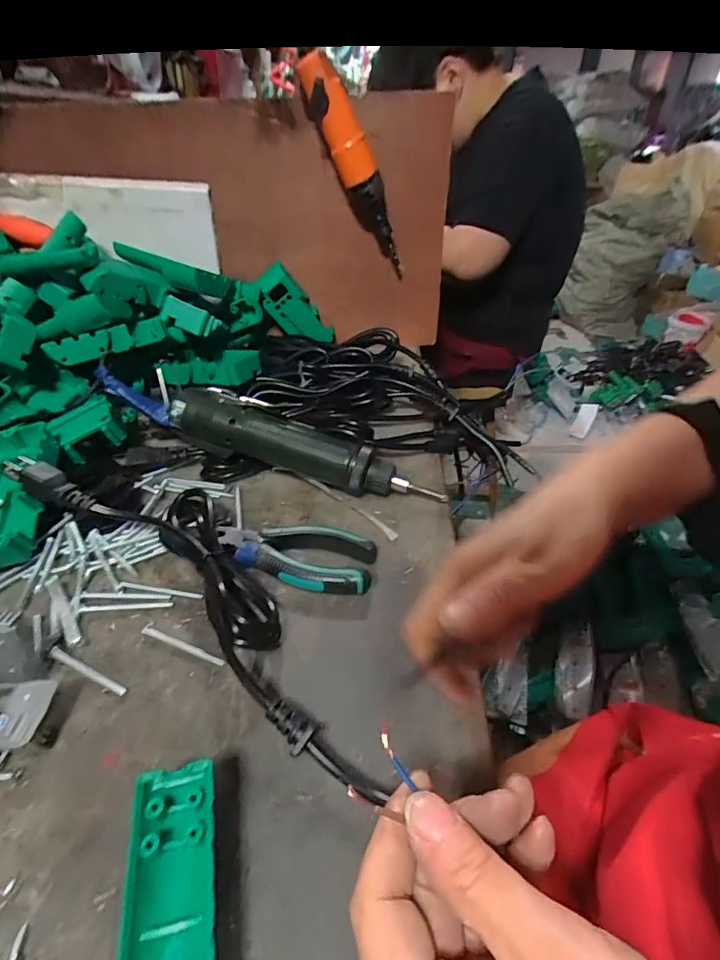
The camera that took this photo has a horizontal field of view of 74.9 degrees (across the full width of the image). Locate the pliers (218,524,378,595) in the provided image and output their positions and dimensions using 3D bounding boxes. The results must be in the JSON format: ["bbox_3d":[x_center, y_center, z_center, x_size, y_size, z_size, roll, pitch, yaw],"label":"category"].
[{"bbox_3d":[-0.049,0.056,0.344,0.117,0.018,0.048,6,40,8],"label":"pliers"}]

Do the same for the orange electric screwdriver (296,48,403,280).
[{"bbox_3d":[0.001,-0.334,0.519,0.032,0.222,0.046,-34,43,2],"label":"orange electric screwdriver"}]

